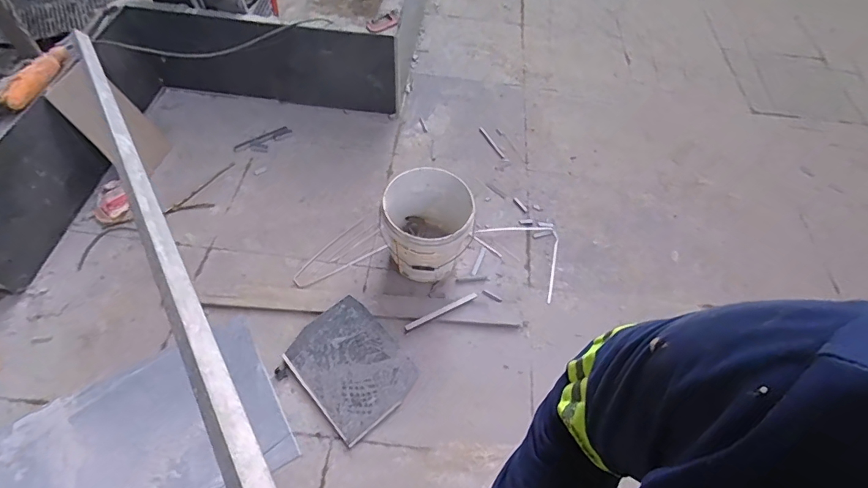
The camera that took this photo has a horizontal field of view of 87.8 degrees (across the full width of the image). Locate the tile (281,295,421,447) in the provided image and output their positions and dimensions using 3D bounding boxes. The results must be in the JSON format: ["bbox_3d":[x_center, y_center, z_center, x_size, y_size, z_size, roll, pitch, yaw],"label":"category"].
[{"bbox_3d":[-0.273,0.391,1.484,0.309,0.020,0.402,-36,66,-25],"label":"tile"}]

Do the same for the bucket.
[{"bbox_3d":[-0.030,-0.058,1.617,0.324,0.334,0.322,2,56,-3],"label":"bucket"}]

